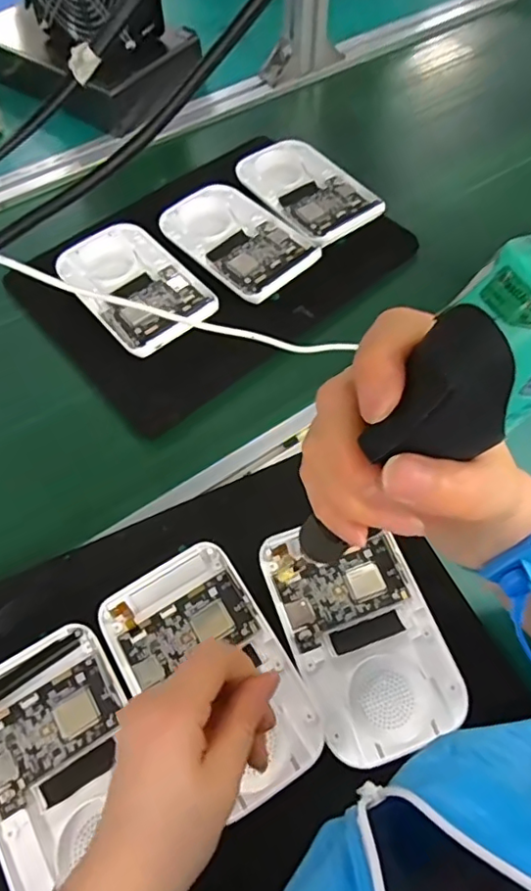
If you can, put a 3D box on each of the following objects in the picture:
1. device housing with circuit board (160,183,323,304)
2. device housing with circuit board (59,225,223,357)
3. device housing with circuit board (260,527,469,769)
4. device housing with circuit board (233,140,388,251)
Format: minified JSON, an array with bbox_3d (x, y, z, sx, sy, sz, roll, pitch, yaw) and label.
[{"bbox_3d":[-0.027,-0.207,0.576,0.097,0.010,0.155,-38,68,-20],"label":"device housing with circuit board"},{"bbox_3d":[-0.124,-0.153,0.548,0.097,0.014,0.159,-37,68,-19],"label":"device housing with circuit board"},{"bbox_3d":[0.064,0.124,0.393,0.095,0.014,0.154,-17,63,-10],"label":"device housing with circuit board"},{"bbox_3d":[0.046,-0.276,0.610,0.100,0.015,0.167,-34,67,-18],"label":"device housing with circuit board"}]

